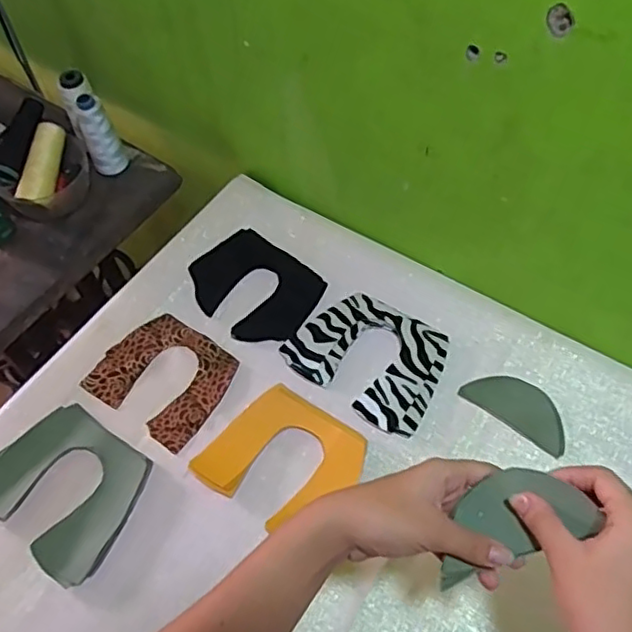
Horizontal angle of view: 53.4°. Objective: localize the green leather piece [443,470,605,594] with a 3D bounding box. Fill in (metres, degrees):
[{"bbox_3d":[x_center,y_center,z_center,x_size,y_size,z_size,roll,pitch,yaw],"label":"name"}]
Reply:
[{"bbox_3d":[0.122,0.131,0.407,0.101,0.021,0.051,-18,59,-6],"label":"green leather piece"}]

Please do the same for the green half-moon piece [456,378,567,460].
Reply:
[{"bbox_3d":[0.211,0.093,0.649,0.110,0.005,0.053,34,67,22],"label":"green half-moon piece"}]

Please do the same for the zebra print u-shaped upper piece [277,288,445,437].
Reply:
[{"bbox_3d":[0.057,0.042,0.682,0.162,0.009,0.128,27,64,19],"label":"zebra print u-shaped upper piece"}]

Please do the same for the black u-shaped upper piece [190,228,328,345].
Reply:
[{"bbox_3d":[-0.070,-0.033,0.743,0.151,0.010,0.120,38,67,20],"label":"black u-shaped upper piece"}]

